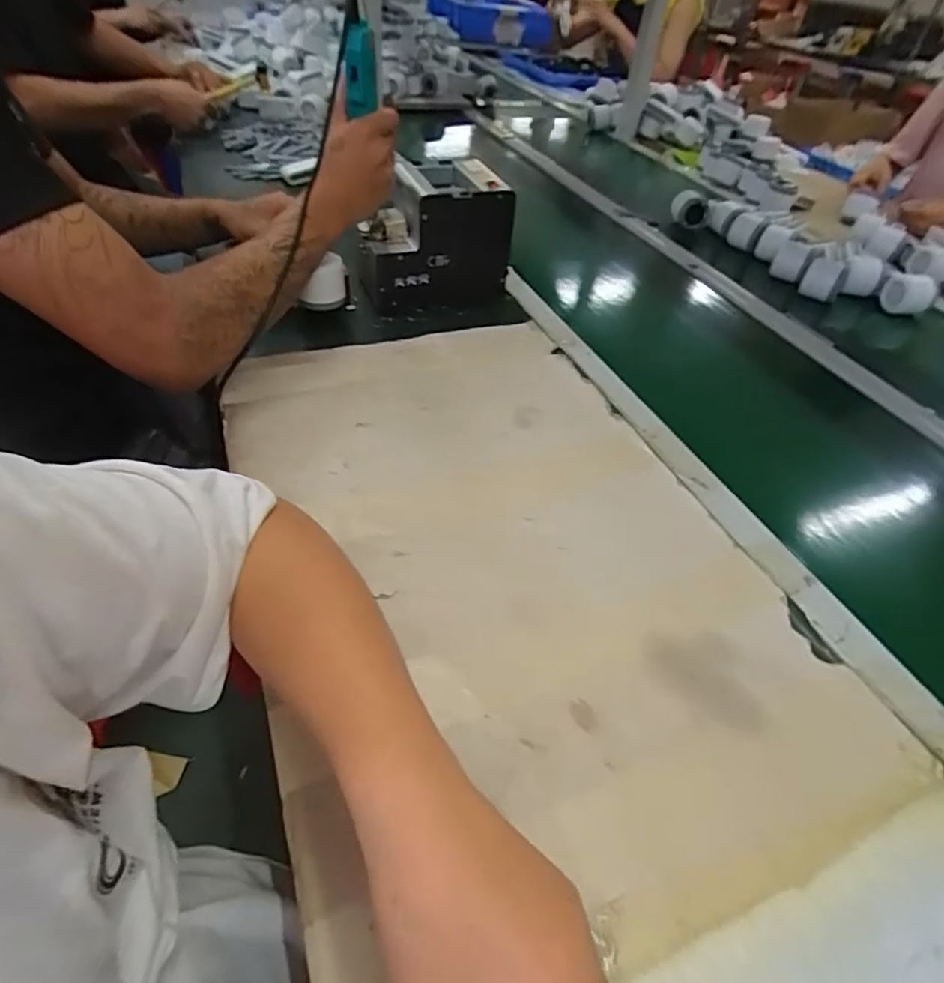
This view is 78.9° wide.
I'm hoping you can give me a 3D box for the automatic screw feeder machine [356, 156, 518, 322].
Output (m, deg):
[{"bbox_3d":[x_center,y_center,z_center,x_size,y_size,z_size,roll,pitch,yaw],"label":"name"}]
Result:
[{"bbox_3d":[-0.056,-0.337,0.767,0.187,0.147,0.129,-15,48,-19],"label":"automatic screw feeder machine"}]

